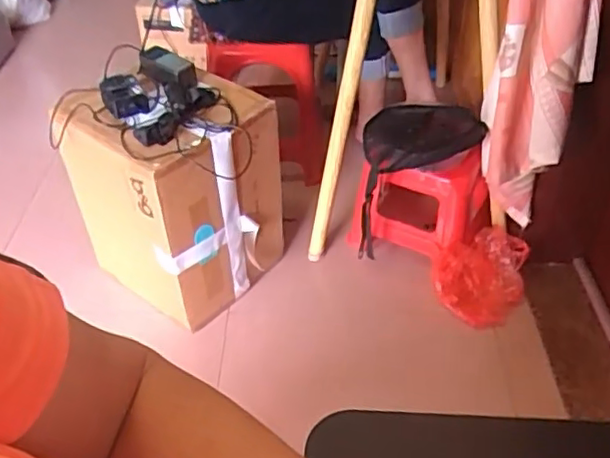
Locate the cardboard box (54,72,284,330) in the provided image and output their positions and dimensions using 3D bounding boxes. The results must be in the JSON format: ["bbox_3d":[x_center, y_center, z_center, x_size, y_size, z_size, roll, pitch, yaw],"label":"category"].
[{"bbox_3d":[-0.256,-0.087,1.376,0.352,0.412,0.366,29,50,31],"label":"cardboard box"}]

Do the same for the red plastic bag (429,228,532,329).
[{"bbox_3d":[0.403,0.102,1.426,0.187,0.113,0.207,31,51,32],"label":"red plastic bag"}]

